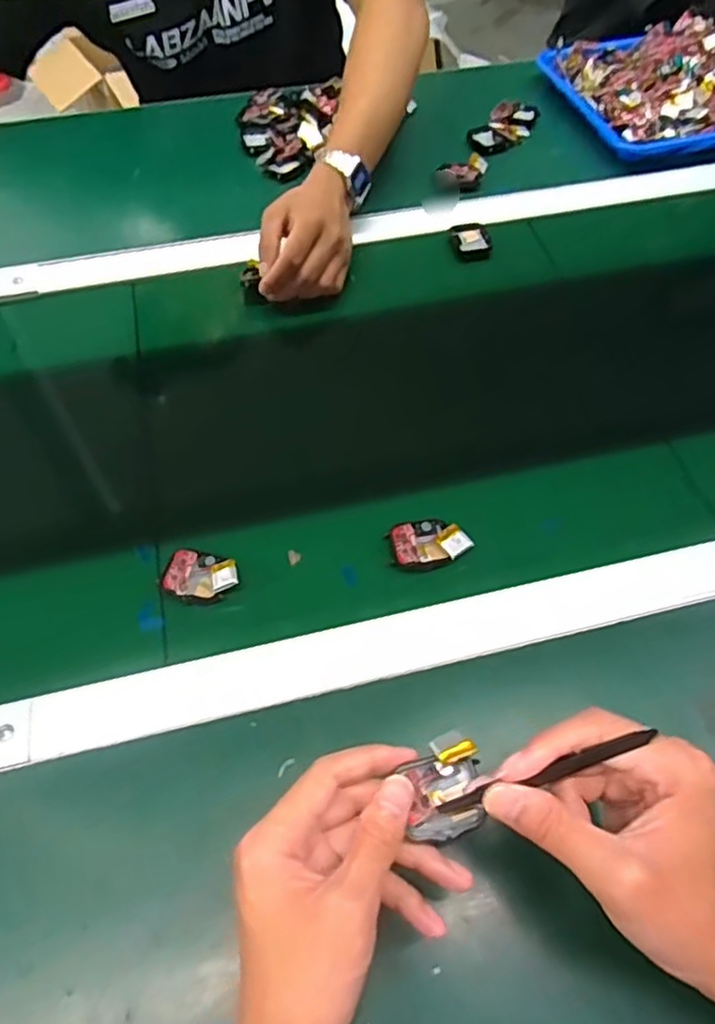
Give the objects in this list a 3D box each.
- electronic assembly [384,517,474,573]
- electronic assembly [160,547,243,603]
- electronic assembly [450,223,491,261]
[{"bbox_3d":[0.051,0.023,0.481,0.053,0.015,0.041,-16,58,-10],"label":"electronic assembly"},{"bbox_3d":[-0.107,0.043,0.466,0.055,0.022,0.034,14,58,9],"label":"electronic assembly"},{"bbox_3d":[0.115,-0.272,0.679,0.036,0.015,0.045,-2,57,-1],"label":"electronic assembly"}]

